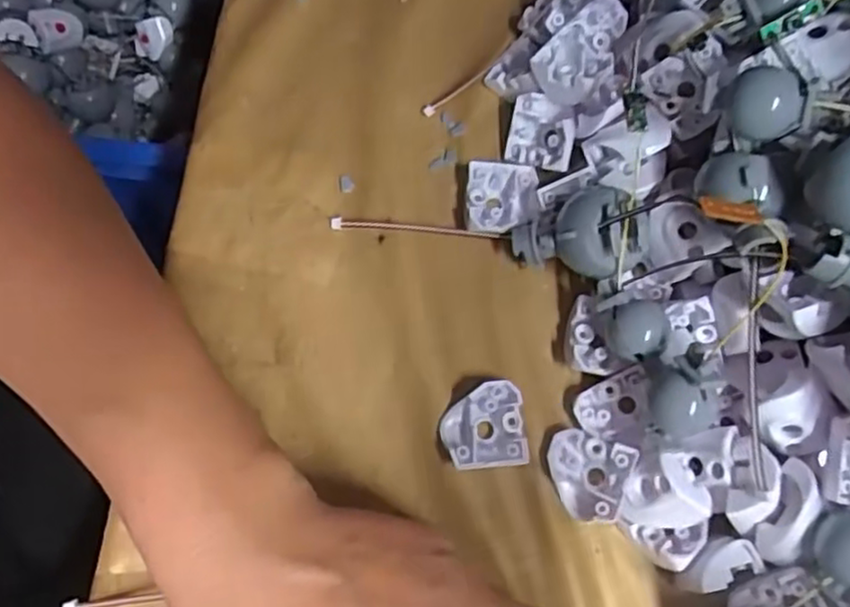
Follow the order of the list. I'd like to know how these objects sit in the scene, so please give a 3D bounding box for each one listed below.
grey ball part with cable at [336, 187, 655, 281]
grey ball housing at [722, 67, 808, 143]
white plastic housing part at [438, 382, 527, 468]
[{"bbox_3d":[0.027,-0.031,0.305,0.125,0.031,0.033,2,66,23],"label":"grey ball part with cable"},{"bbox_3d":[0.118,-0.069,0.251,0.022,0.018,0.018,7,73,-1],"label":"grey ball housing"},{"bbox_3d":[0.022,0.049,0.284,0.031,0.016,0.031,-6,73,-5],"label":"white plastic housing part"}]

